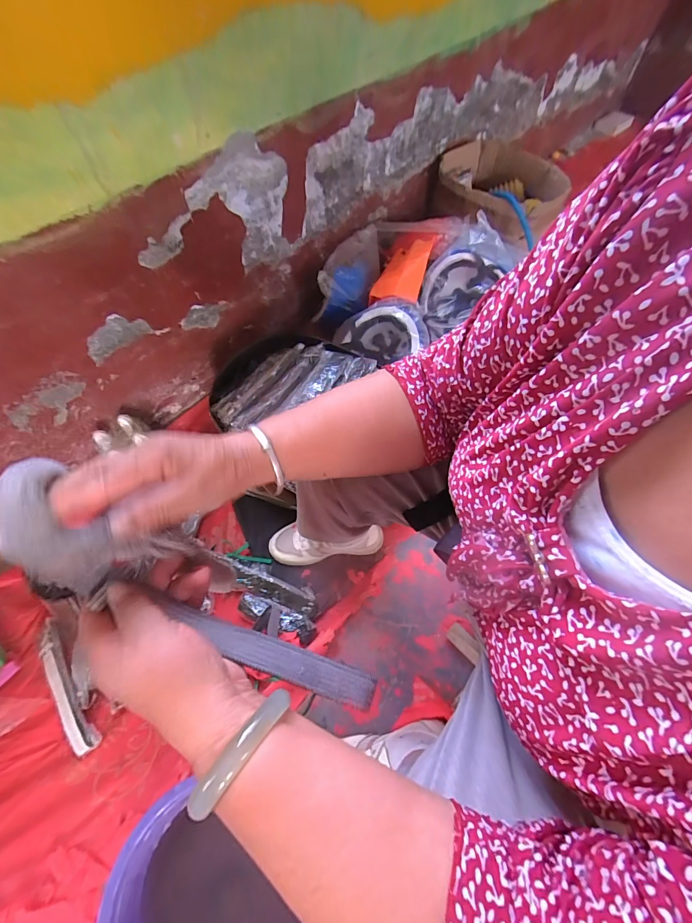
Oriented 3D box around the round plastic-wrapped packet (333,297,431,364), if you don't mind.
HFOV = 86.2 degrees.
[{"bbox_3d":[0.095,-0.334,0.971,0.240,0.146,0.092,14,62,10],"label":"round plastic-wrapped packet"}]

